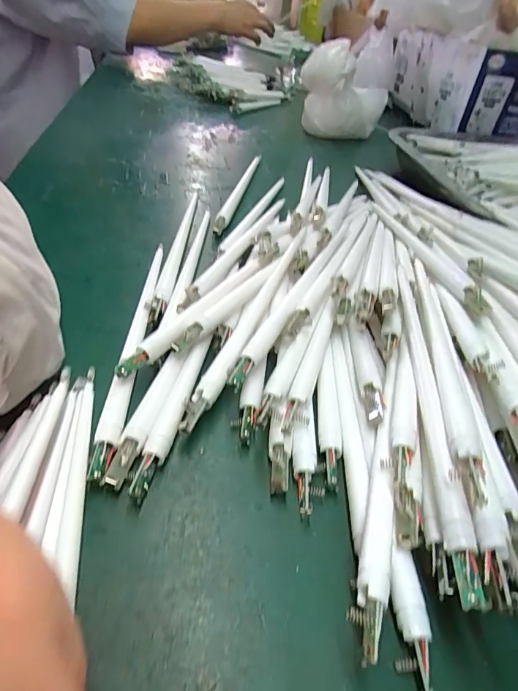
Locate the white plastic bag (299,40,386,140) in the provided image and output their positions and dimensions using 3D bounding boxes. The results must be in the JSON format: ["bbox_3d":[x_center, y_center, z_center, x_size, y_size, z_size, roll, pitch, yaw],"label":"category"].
[{"bbox_3d":[0.126,-0.375,0.632,0.124,0.107,0.116,12,42,4],"label":"white plastic bag"}]

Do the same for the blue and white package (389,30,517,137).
[{"bbox_3d":[0.335,-0.412,0.670,0.172,0.104,0.249,-1,43,-11],"label":"blue and white package"}]

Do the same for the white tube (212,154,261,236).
[{"bbox_3d":[-0.018,-0.162,0.438,0.011,0.009,0.204,12,42,4],"label":"white tube"}]

